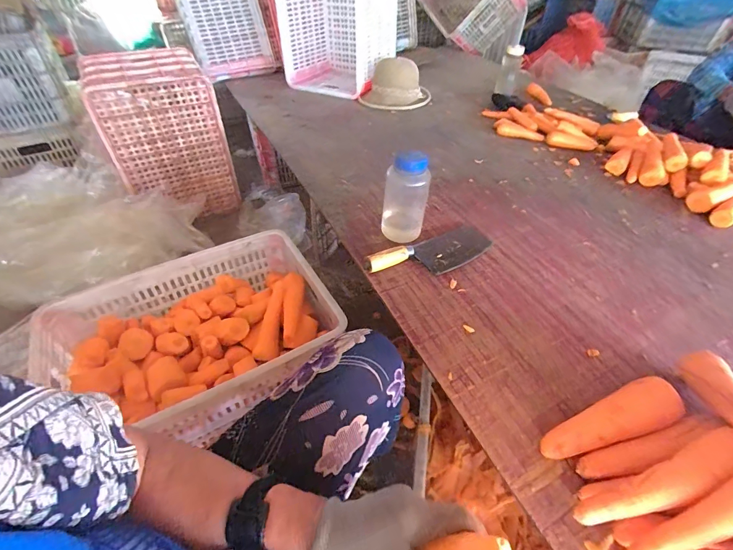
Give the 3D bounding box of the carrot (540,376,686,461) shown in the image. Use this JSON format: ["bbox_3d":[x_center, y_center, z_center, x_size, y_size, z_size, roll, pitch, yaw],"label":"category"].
[{"bbox_3d":[0.302,0.186,0.451,0.185,0.055,0.057,-15,47,-15],"label":"carrot"}]

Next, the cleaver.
[{"bbox_3d":[0.132,-0.044,0.686,0.269,0.037,0.091,-25,51,-23],"label":"cleaver"}]

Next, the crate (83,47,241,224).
[{"bbox_3d":[-0.689,-0.474,1.265,0.340,0.479,0.291,-22,49,-21],"label":"crate"}]

